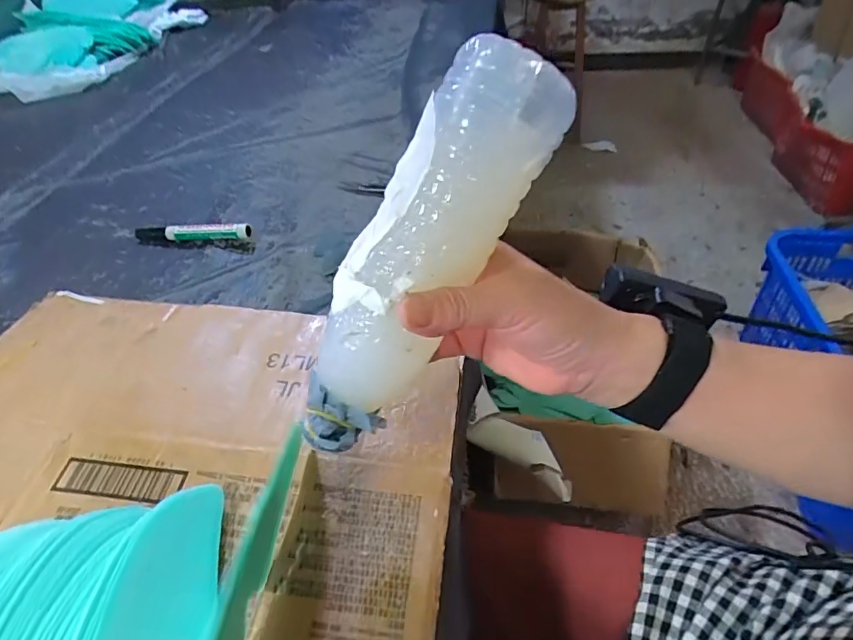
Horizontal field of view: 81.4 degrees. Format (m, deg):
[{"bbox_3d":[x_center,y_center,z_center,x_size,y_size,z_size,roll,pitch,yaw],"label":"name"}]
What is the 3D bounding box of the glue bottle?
[{"bbox_3d":[-0.006,-0.028,0.249,0.049,0.209,0.049,12,22,-50],"label":"glue bottle"}]

